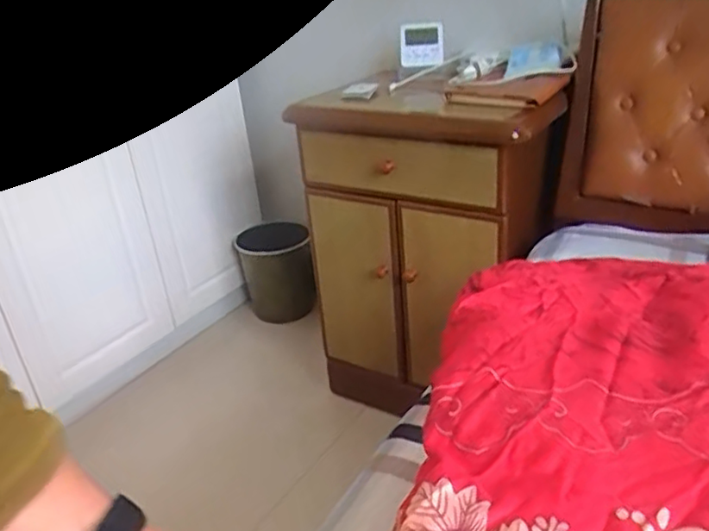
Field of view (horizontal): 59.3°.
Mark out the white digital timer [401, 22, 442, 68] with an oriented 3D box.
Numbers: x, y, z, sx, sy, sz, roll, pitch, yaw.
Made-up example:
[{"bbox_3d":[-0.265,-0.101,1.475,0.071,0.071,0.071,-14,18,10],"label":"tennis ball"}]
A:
[{"bbox_3d":[0.147,-0.485,1.369,0.091,0.095,0.018,-1,7,9],"label":"white digital timer"}]

